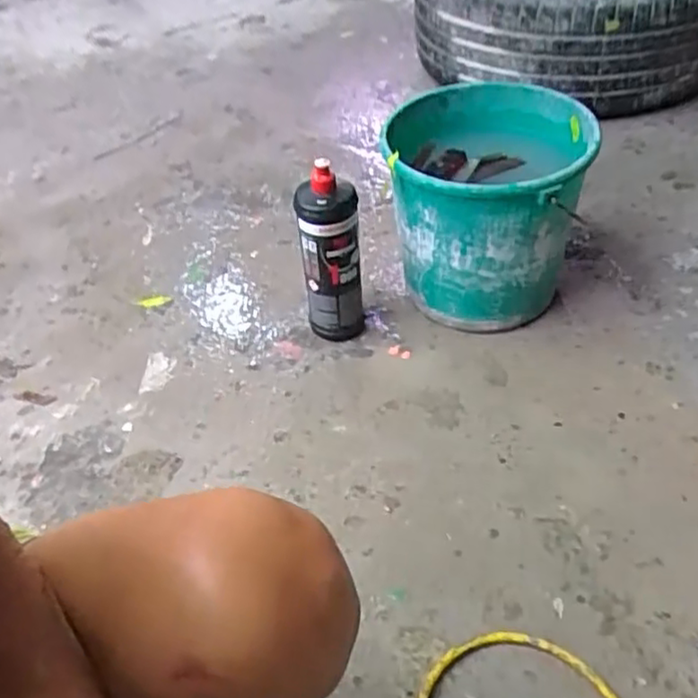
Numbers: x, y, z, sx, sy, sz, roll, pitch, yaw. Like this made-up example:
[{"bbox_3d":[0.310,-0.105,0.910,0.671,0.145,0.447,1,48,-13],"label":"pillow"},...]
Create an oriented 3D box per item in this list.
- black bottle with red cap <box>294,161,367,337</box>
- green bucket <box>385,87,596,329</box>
[{"bbox_3d":[-0.024,-0.110,0.941,0.082,0.293,0.075,-12,44,-5],"label":"black bottle with red cap"},{"bbox_3d":[0.194,-0.189,0.983,0.263,0.266,0.283,4,45,11],"label":"green bucket"}]

